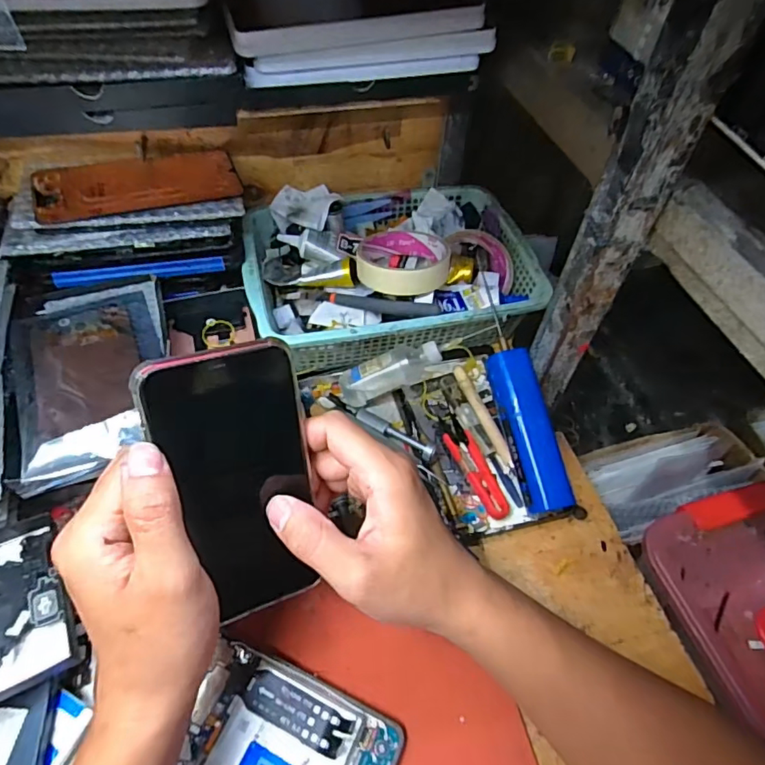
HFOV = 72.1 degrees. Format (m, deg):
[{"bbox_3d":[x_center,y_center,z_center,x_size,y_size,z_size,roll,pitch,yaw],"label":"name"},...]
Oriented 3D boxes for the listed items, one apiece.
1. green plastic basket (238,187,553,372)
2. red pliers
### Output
[{"bbox_3d":[0.008,-0.109,0.518,0.268,0.067,0.192,-10,54,-11],"label":"green plastic basket"},{"bbox_3d":[0.077,0.068,0.444,0.026,0.011,0.099,-19,56,-17],"label":"red pliers"}]

